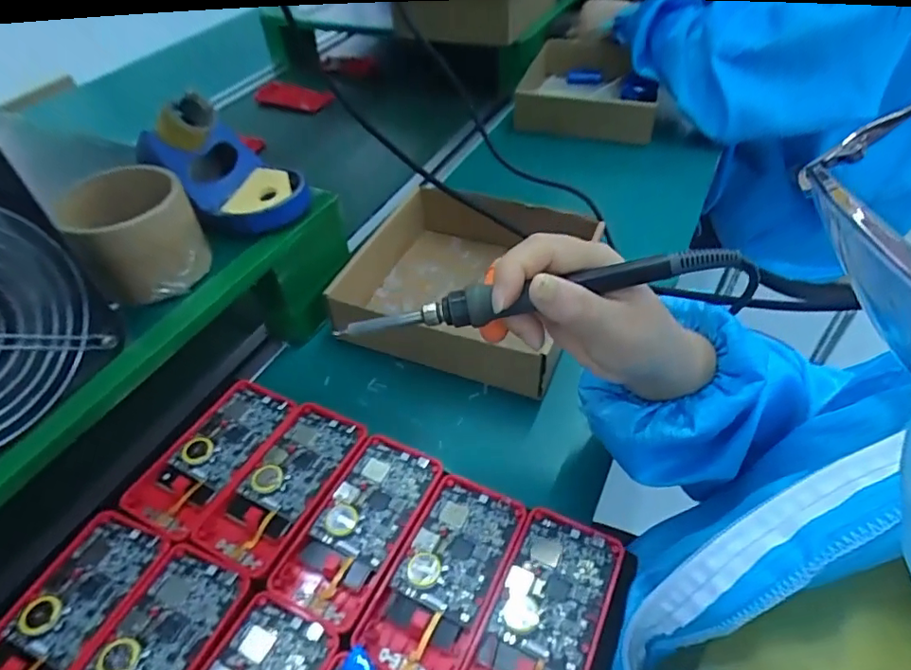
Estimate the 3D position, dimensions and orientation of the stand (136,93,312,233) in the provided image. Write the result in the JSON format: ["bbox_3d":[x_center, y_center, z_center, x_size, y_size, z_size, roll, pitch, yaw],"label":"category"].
[{"bbox_3d":[-0.180,-0.140,0.435,0.115,0.074,0.072,20,51,21],"label":"stand"}]

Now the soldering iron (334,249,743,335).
[{"bbox_3d":[0.038,-0.019,0.282,0.207,0.015,0.017,-10,47,8],"label":"soldering iron"}]

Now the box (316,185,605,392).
[{"bbox_3d":[0.020,-0.060,0.519,0.189,0.056,0.174,14,49,17],"label":"box"}]

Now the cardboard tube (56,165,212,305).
[{"bbox_3d":[-0.215,-0.068,0.382,0.061,0.065,0.068,-15,47,-11],"label":"cardboard tube"}]

